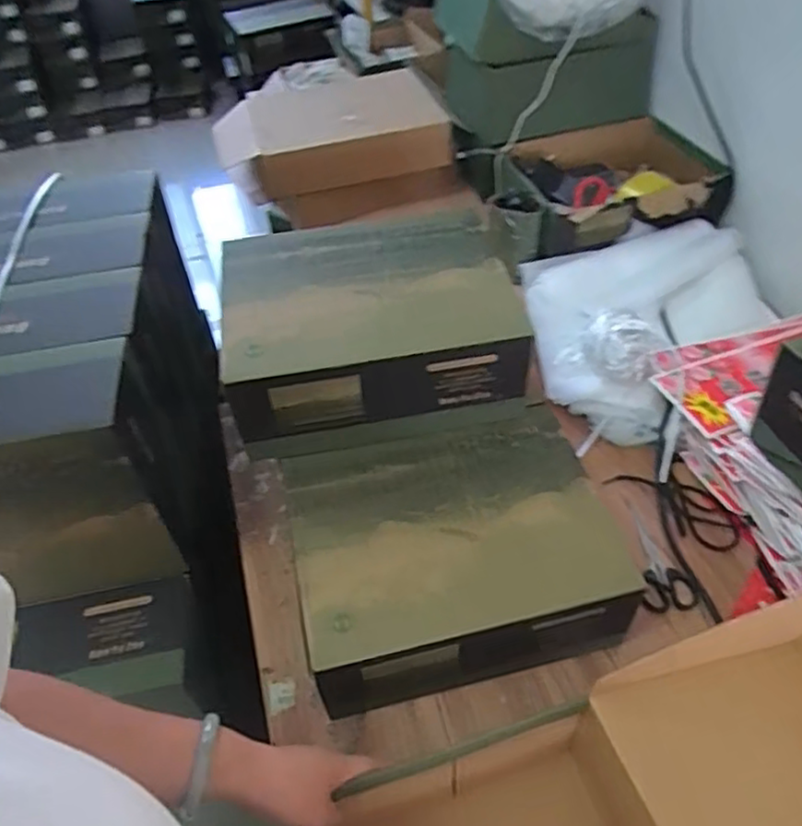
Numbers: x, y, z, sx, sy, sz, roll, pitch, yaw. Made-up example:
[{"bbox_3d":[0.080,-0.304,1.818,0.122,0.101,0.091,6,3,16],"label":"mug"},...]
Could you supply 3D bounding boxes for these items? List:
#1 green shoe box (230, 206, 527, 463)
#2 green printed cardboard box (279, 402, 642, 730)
[{"bbox_3d":[-0.038,-0.101,0.802,0.310,0.140,0.244,-10,46,-4],"label":"green shoe box"},{"bbox_3d":[0.052,0.151,0.734,0.321,0.126,0.272,-11,46,-5],"label":"green printed cardboard box"}]

